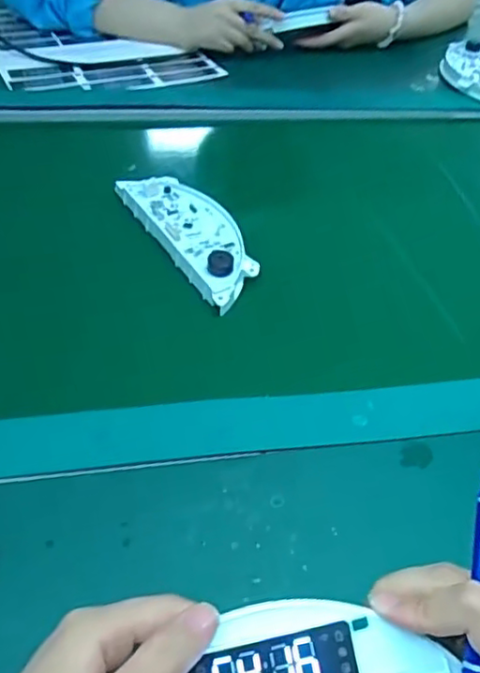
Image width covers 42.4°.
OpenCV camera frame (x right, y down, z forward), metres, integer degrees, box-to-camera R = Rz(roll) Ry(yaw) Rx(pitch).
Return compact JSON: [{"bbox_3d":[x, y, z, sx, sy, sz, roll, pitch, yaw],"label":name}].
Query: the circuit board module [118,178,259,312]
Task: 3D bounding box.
[{"bbox_3d":[-0.037,-0.091,0.531,0.066,0.018,0.169,-22,53,-26],"label":"circuit board module"}]

